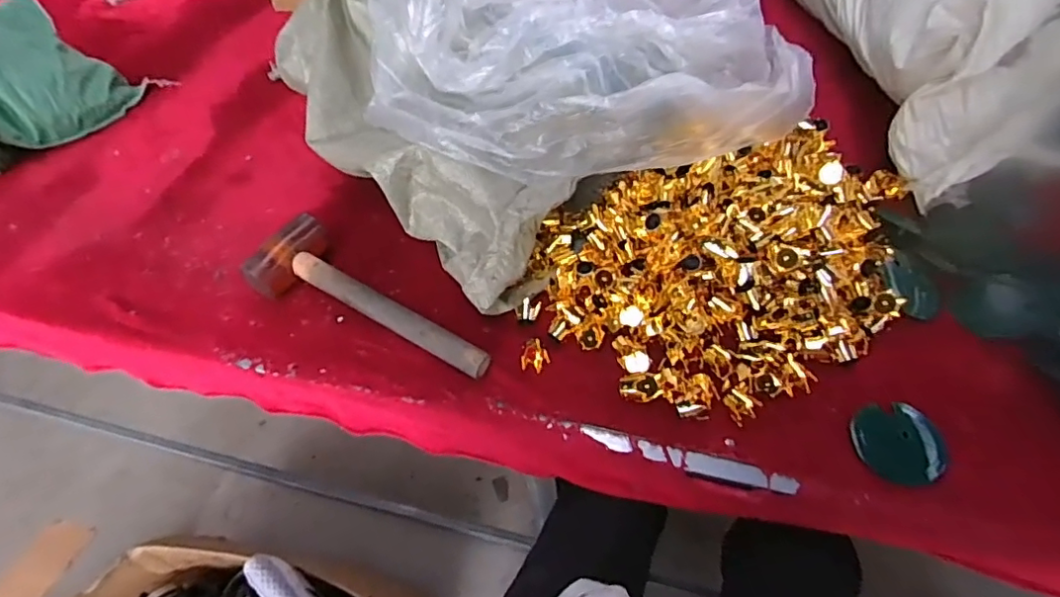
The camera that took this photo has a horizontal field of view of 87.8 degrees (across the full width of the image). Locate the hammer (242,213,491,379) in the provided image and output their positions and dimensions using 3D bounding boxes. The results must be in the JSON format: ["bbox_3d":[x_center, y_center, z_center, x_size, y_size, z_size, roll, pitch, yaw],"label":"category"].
[{"bbox_3d":[-0.189,0.013,0.607,0.314,0.043,0.103,32,63,24],"label":"hammer"}]

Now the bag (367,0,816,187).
[{"bbox_3d":[0.067,-0.324,0.631,0.511,0.212,0.336,-12,55,-4],"label":"bag"}]

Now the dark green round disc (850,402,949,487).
[{"bbox_3d":[0.343,0.135,0.508,0.086,0.007,0.071,-2,72,-3],"label":"dark green round disc"}]

